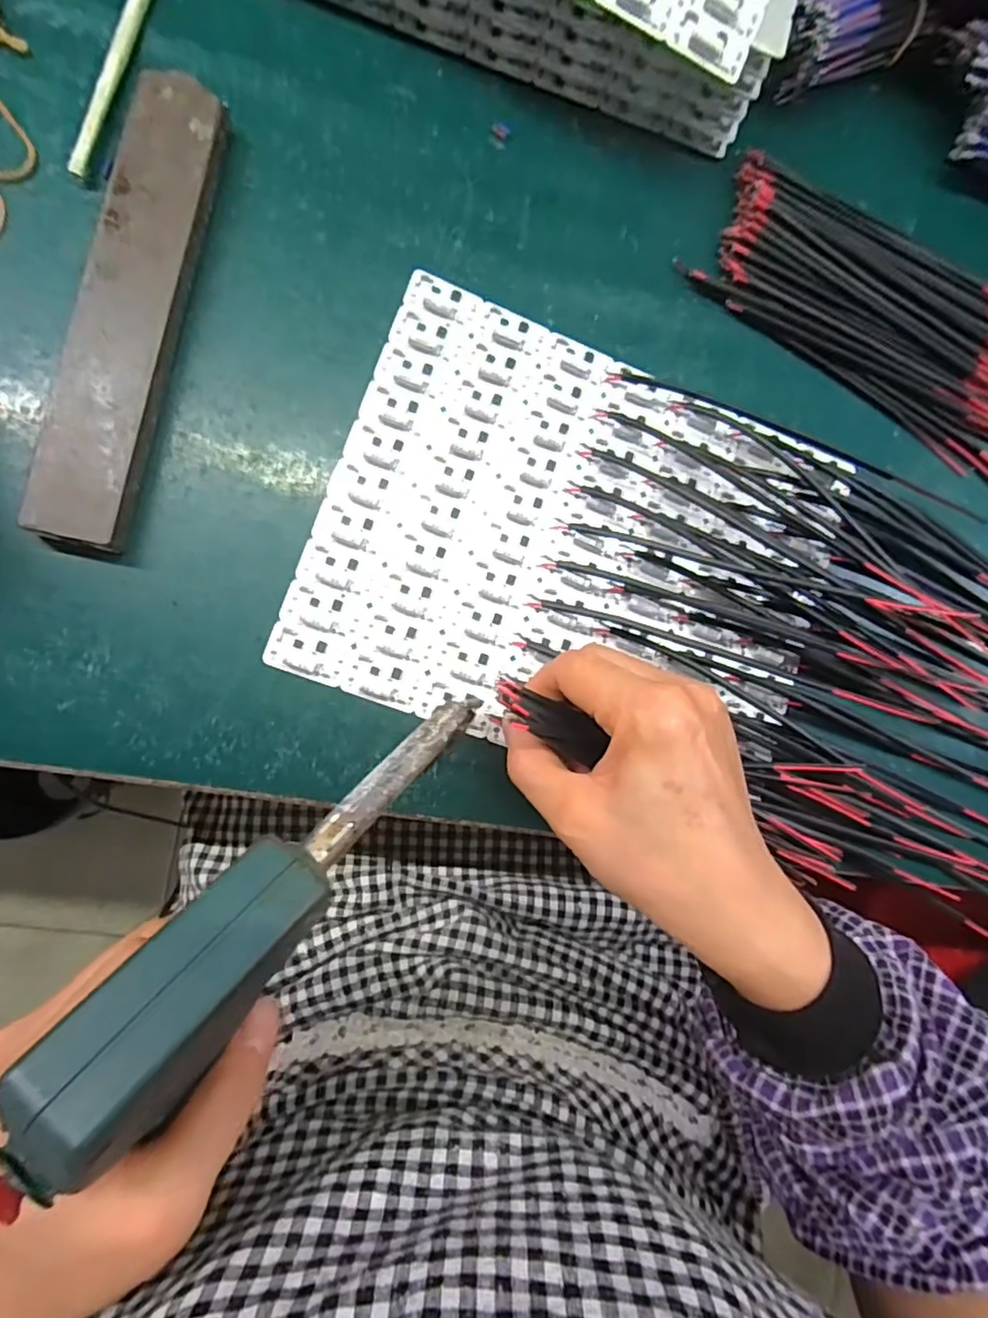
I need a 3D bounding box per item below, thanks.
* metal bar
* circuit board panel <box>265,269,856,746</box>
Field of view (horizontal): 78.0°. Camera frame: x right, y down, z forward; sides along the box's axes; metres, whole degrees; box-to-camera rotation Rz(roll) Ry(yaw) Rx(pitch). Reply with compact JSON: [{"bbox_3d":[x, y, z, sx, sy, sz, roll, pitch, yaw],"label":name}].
[{"bbox_3d":[-0.153,-0.145,0.258,0.036,0.017,0.198,11,86,-8],"label":"metal bar"},{"bbox_3d":[0.044,-0.051,0.293,0.238,0.006,0.192,20,85,-8],"label":"circuit board panel"}]

